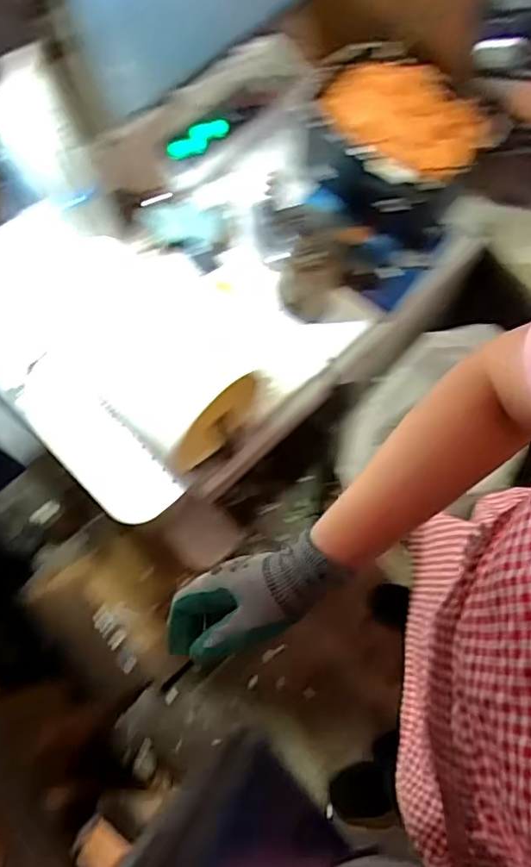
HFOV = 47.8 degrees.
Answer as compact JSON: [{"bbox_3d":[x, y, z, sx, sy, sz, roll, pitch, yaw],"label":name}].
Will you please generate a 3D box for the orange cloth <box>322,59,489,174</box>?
[{"bbox_3d":[0.197,-0.476,0.894,0.255,0.037,0.155,37,76,14],"label":"orange cloth"}]

